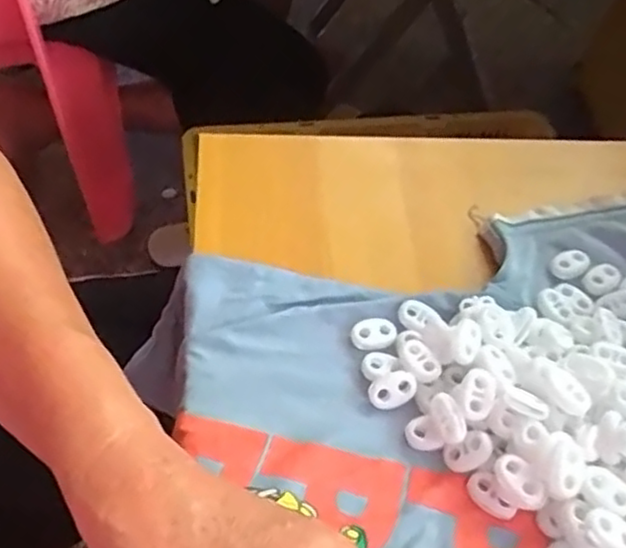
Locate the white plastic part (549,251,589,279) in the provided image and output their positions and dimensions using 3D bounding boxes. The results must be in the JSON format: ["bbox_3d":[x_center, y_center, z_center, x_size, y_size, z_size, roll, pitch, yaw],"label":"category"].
[{"bbox_3d":[0.139,-0.006,0.369,0.023,0.004,0.015,-18,58,-17],"label":"white plastic part"}]

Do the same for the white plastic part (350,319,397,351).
[{"bbox_3d":[0.030,0.029,0.333,0.022,0.004,0.015,-7,56,-10],"label":"white plastic part"}]

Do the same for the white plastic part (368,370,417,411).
[{"bbox_3d":[0.037,0.054,0.317,0.022,0.005,0.015,-19,86,3],"label":"white plastic part"}]

